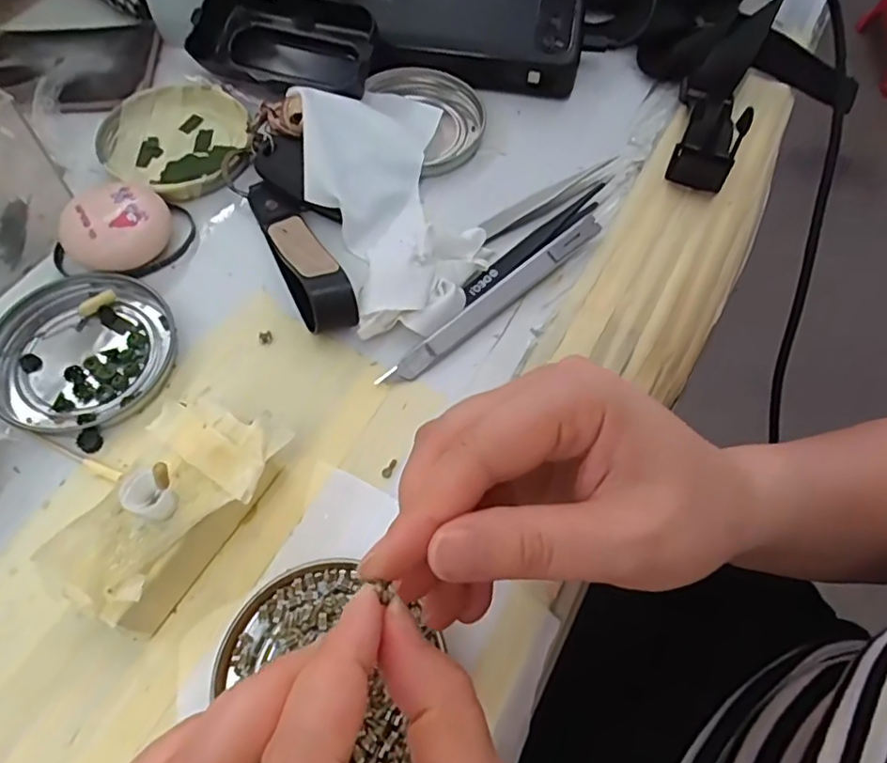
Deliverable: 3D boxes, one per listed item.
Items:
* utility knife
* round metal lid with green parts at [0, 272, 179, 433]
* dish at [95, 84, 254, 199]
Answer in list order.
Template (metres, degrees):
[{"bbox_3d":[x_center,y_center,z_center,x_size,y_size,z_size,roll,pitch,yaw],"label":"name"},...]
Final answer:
[{"bbox_3d":[0.026,-0.040,0.289,0.134,0.010,0.010,-38,70,-19],"label":"utility knife"},{"bbox_3d":[-0.163,-0.014,0.272,0.079,0.009,0.074,1,63,-2],"label":"round metal lid with green parts"},{"bbox_3d":[-0.145,-0.133,0.334,0.084,0.013,0.075,34,67,14],"label":"dish"}]

